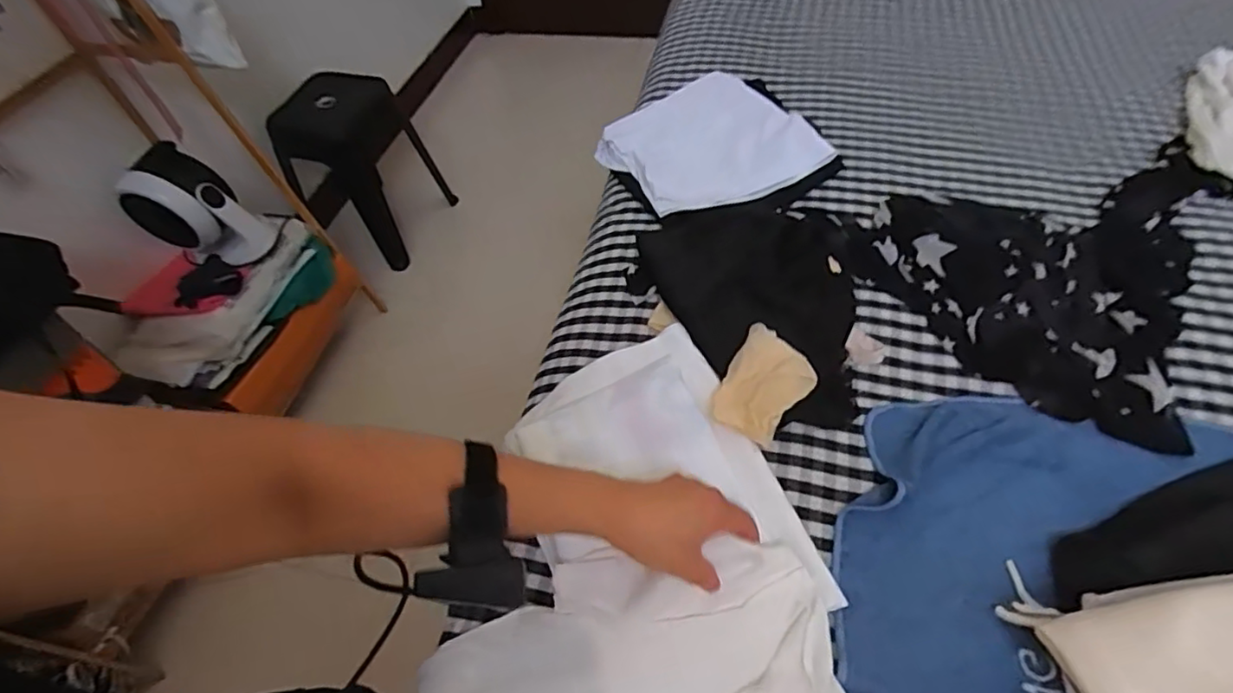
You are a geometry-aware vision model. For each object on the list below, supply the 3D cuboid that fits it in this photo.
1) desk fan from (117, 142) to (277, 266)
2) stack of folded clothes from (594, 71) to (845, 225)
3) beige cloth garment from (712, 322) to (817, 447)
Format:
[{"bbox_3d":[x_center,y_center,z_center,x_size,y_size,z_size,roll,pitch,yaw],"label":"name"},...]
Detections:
[{"bbox_3d":[-0.927,-0.292,1.352,0.172,0.234,0.164,16,56,17],"label":"desk fan"},{"bbox_3d":[0.130,-0.292,0.874,0.262,0.039,0.308,-23,54,-11],"label":"stack of folded clothes"},{"bbox_3d":[0.145,0.037,0.602,0.078,0.008,0.114,28,65,28],"label":"beige cloth garment"}]

